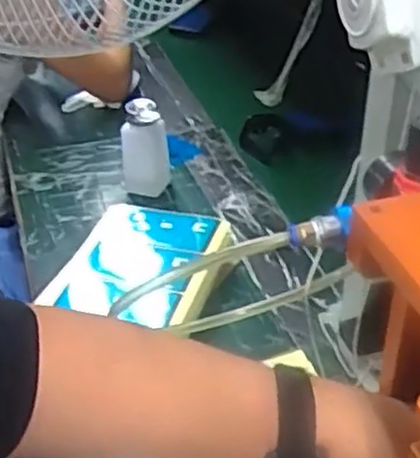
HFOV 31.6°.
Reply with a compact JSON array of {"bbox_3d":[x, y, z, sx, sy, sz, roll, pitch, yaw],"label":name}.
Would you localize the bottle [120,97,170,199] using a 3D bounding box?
[{"bbox_3d":[-0.091,-0.109,1.041,0.064,0.137,0.050,-4,35,-6],"label":"bottle"}]

